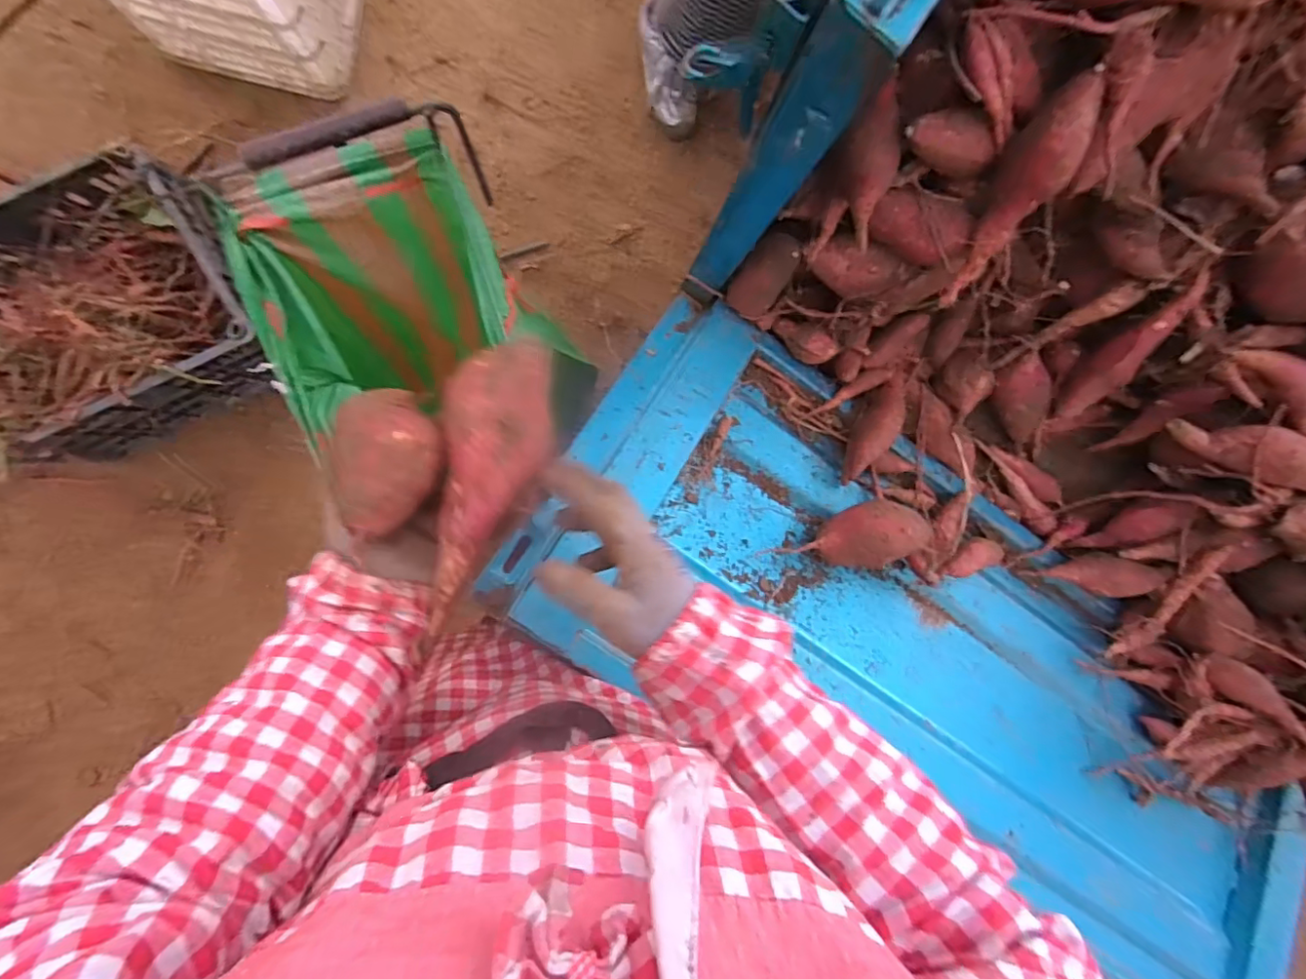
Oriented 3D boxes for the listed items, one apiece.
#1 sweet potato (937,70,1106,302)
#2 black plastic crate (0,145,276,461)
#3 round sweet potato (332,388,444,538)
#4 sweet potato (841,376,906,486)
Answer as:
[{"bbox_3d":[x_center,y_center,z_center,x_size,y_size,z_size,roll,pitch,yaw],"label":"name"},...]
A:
[{"bbox_3d":[0.305,-0.241,0.476,0.050,0.043,0.181,14,130,-7],"label":"sweet potato"},{"bbox_3d":[-0.944,-0.300,1.005,0.469,0.284,0.343,-29,98,-2],"label":"black plastic crate"},{"bbox_3d":[-0.185,-0.021,0.402,0.067,0.060,0.097,4,96,-6],"label":"round sweet potato"},{"bbox_3d":[0.254,-0.068,0.638,0.037,0.042,0.134,32,75,-8],"label":"sweet potato"}]

